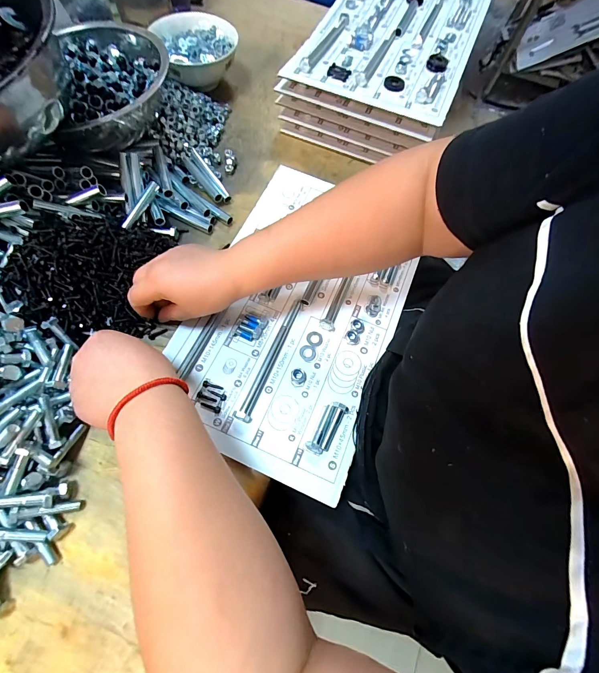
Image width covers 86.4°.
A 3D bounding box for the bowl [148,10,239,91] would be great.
[{"bbox_3d":[-0.162,-0.465,0.531,0.120,0.065,0.127,1,68,-3],"label":"bowl"}]

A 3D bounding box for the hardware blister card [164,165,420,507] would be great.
[{"bbox_3d":[0.000,-0.043,0.396,0.236,0.016,0.379,23,67,5],"label":"hardware blister card"}]

